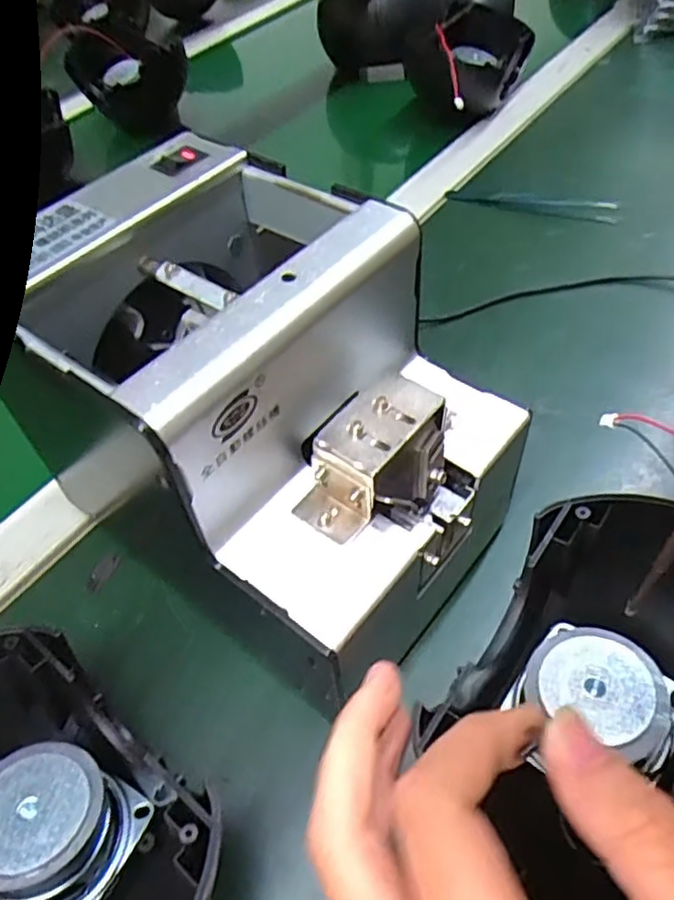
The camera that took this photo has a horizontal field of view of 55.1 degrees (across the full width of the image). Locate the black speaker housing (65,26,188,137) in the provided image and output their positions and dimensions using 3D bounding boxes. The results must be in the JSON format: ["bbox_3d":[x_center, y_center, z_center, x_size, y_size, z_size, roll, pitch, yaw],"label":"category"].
[{"bbox_3d":[-0.210,-0.372,0.651,0.097,0.075,0.079,35,61,29],"label":"black speaker housing"}]

